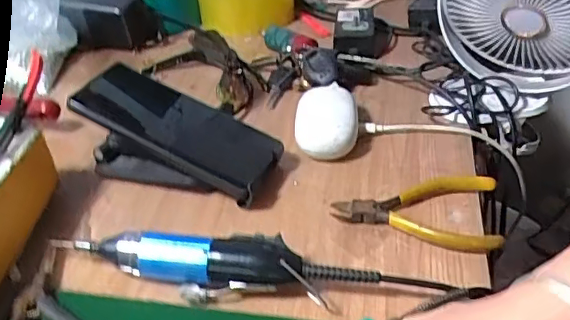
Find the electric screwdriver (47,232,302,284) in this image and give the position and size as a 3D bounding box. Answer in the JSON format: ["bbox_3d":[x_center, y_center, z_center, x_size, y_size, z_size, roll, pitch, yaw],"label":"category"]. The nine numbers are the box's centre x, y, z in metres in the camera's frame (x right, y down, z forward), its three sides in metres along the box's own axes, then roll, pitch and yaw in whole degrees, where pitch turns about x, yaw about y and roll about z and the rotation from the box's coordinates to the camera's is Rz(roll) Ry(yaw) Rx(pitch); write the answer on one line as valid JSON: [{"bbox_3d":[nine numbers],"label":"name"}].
[{"bbox_3d":[-0.075,0.069,0.381,0.172,0.030,0.027,1,35,9],"label":"electric screwdriver"}]

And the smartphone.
[{"bbox_3d":[-0.089,-0.026,0.474,0.168,0.019,0.073,27,40,3],"label":"smartphone"}]

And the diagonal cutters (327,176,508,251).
[{"bbox_3d":[0.097,0.038,0.427,0.120,0.019,0.072,3,35,11],"label":"diagonal cutters"}]

